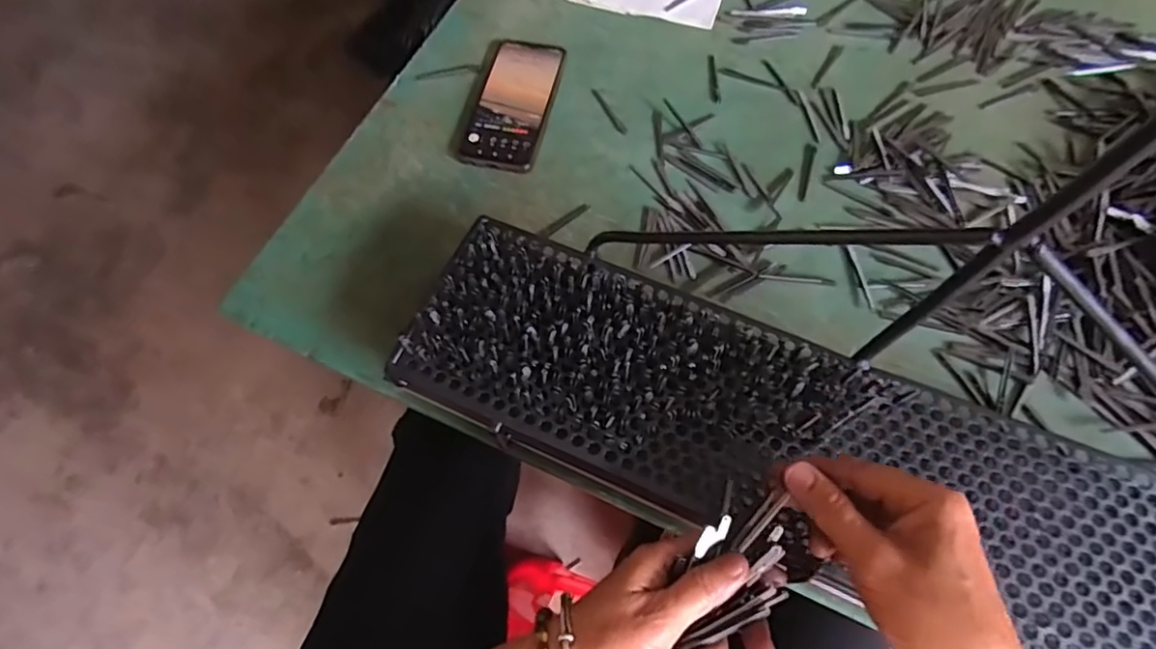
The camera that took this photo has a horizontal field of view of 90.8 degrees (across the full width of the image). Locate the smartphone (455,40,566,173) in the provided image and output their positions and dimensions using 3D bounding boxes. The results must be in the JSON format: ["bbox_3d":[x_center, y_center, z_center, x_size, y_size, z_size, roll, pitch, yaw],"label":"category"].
[{"bbox_3d":[-0.067,-0.224,0.576,0.078,0.010,0.159,11,67,8],"label":"smartphone"}]

